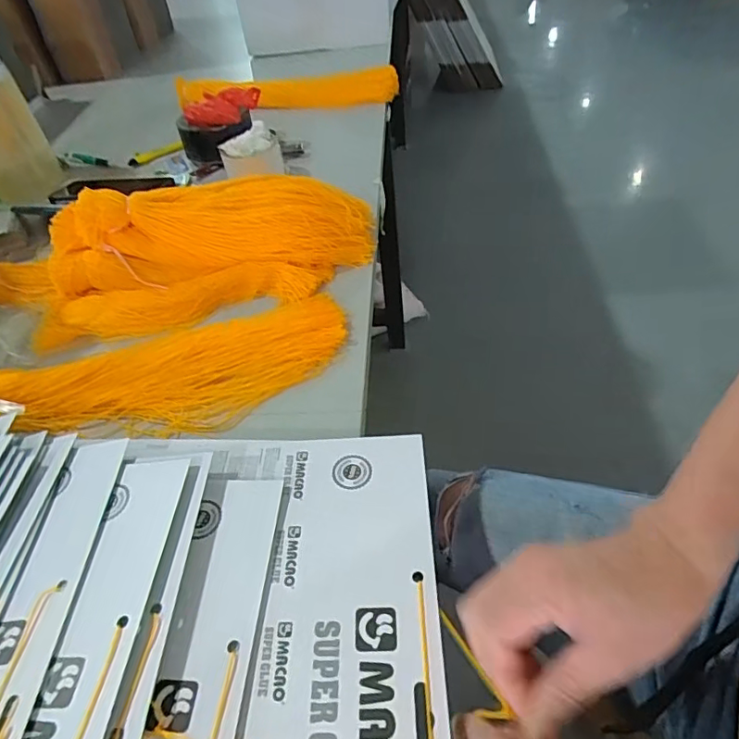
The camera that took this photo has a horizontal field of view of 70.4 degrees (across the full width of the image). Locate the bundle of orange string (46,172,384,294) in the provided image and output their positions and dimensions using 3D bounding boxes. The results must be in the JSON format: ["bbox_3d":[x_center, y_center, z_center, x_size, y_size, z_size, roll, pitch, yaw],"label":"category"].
[{"bbox_3d":[-0.179,-0.160,0.604,0.364,0.087,0.127,-9,46,-1],"label":"bundle of orange string"}]

